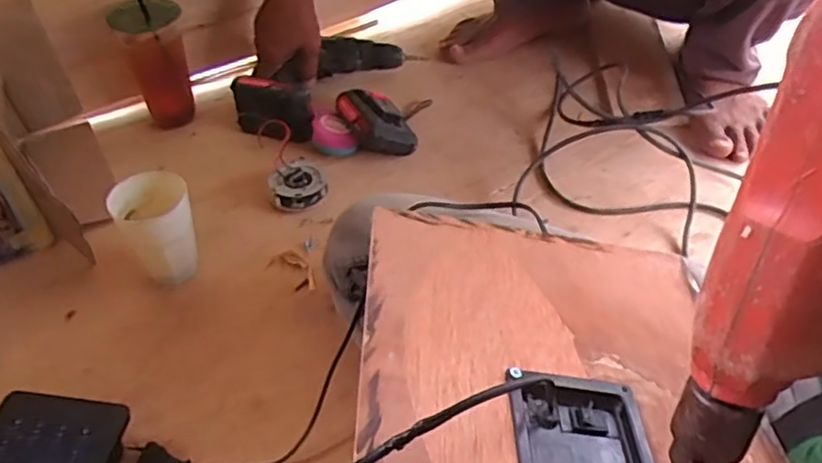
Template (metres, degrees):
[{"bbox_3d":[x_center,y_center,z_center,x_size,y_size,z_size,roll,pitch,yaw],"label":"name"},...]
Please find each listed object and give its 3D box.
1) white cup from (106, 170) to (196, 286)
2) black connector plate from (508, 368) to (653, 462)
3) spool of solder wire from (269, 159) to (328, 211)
[{"bbox_3d":[-0.255,0.002,0.667,0.070,0.114,0.062,-15,47,-14],"label":"white cup"},{"bbox_3d":[0.094,0.118,0.354,0.074,0.020,0.092,1,45,2],"label":"black connector plate"},{"bbox_3d":[-0.135,-0.058,0.779,0.063,0.029,0.060,0,45,0],"label":"spool of solder wire"}]

